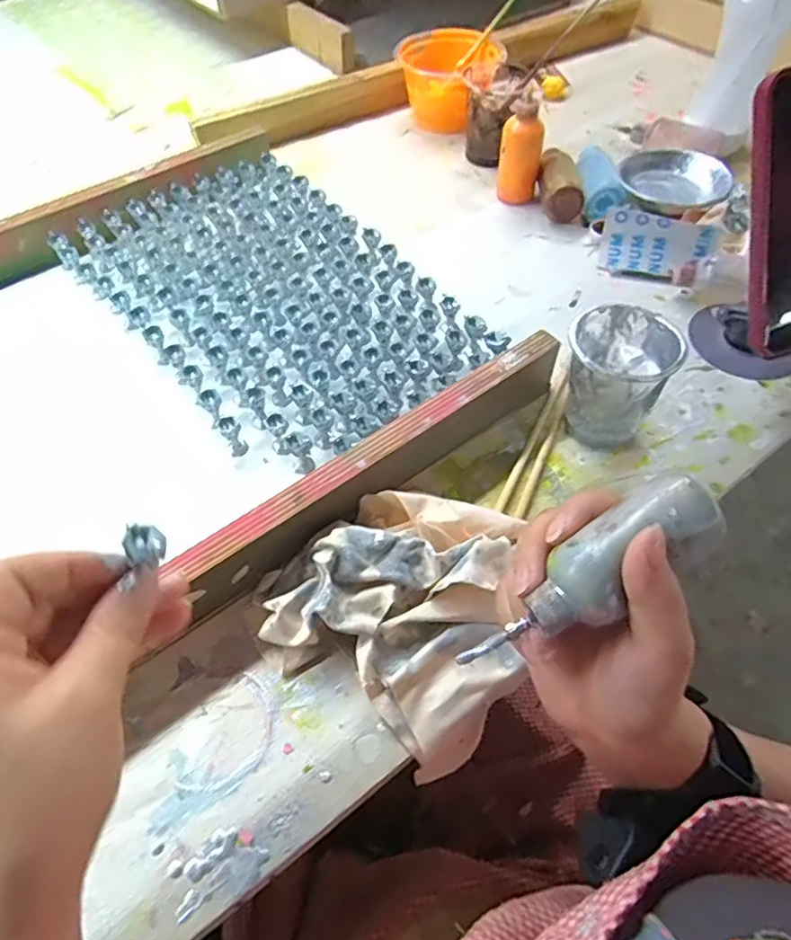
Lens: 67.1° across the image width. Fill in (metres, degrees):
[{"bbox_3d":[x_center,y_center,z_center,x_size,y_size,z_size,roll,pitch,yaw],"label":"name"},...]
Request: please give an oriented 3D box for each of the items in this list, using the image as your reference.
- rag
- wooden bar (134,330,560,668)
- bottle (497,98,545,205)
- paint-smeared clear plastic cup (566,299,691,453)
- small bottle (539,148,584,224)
[{"bbox_3d":[0.008,0.067,0.331,0.135,0.034,0.133,30,61,21],"label":"rag"},{"bbox_3d":[-0.128,0.083,0.320,0.588,0.052,0.031,-33,60,-20],"label":"wooden bar"},{"bbox_3d":[0.114,-0.291,0.553,0.039,0.083,0.030,7,55,6],"label":"bottle"},{"bbox_3d":[0.139,-0.054,0.387,0.063,0.080,0.066,-1,54,1],"label":"paint-smeared clear plastic cup"},{"bbox_3d":[0.157,-0.274,0.572,0.035,0.030,0.084,3,55,3],"label":"small bottle"}]

